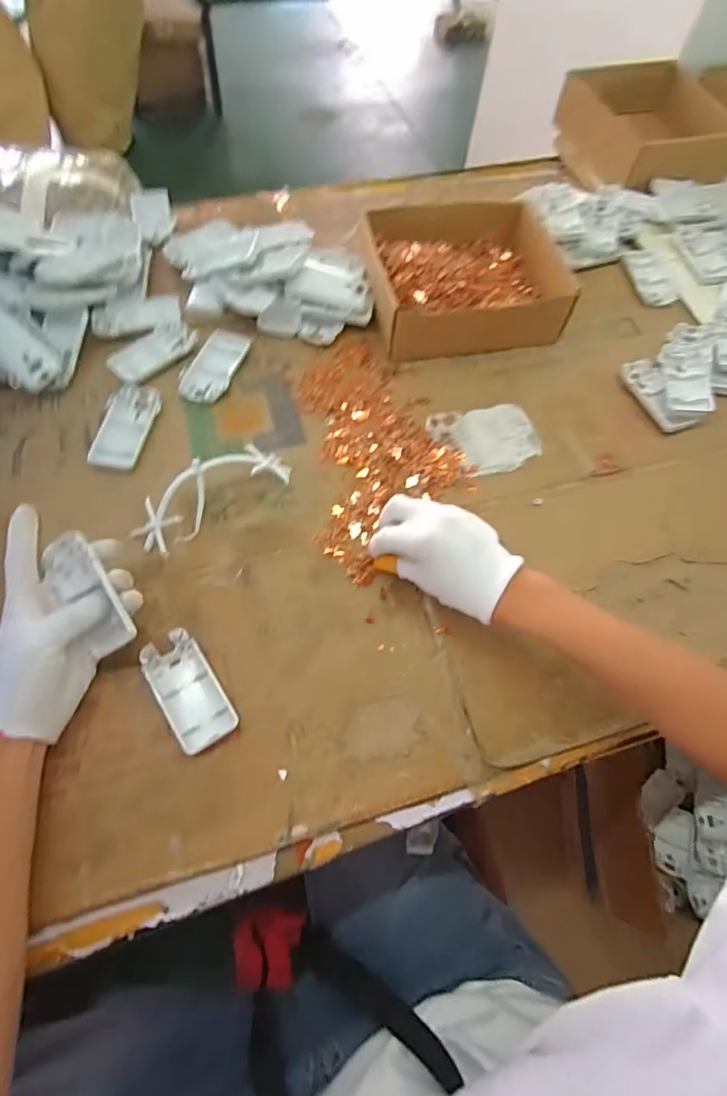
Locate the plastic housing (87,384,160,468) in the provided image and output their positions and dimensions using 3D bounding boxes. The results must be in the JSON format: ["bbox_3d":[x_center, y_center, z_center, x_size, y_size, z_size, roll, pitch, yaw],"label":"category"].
[{"bbox_3d":[-0.239,-0.124,0.552,0.049,0.005,0.096,8,66,2],"label":"plastic housing"}]

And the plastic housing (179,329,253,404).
[{"bbox_3d":[-0.161,-0.200,0.595,0.052,0.011,0.102,18,64,5],"label":"plastic housing"}]

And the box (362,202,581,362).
[{"bbox_3d":[0.115,-0.317,0.639,0.225,0.065,0.195,-6,64,-7],"label":"box"}]

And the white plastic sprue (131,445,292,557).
[{"bbox_3d":[-0.143,-0.053,0.508,0.153,0.041,0.060,-30,71,-17],"label":"white plastic sprue"}]

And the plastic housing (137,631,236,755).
[{"bbox_3d":[-0.142,0.115,0.445,0.046,0.016,0.094,-29,69,-17],"label":"plastic housing"}]

